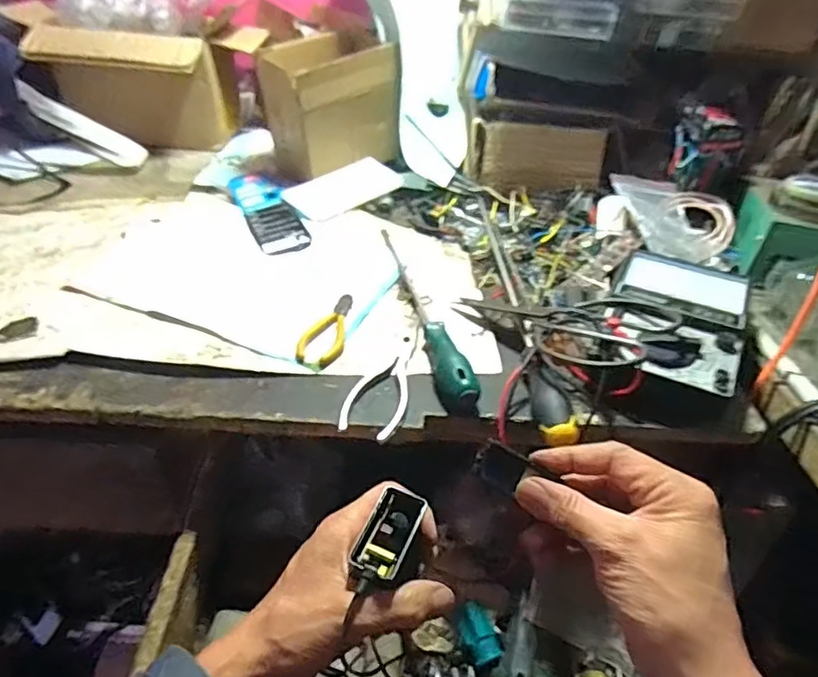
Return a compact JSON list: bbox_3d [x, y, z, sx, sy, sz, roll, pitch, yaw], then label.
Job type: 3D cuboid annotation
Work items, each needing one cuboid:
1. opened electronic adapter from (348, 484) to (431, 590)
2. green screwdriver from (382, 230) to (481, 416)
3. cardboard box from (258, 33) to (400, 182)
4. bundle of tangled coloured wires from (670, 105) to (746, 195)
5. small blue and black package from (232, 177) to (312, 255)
[{"bbox_3d":[-0.012,0.119,0.342,0.026,0.020,0.060,15,41,14],"label":"opened electronic adapter"},{"bbox_3d":[0.015,-0.036,0.546,0.030,0.026,0.286,-6,41,-10],"label":"green screwdriver"},{"bbox_3d":[-0.098,-0.288,0.739,0.158,0.151,0.103,-24,47,-28],"label":"cardboard box"},{"bbox_3d":[0.327,-0.210,0.644,0.063,0.076,0.050,11,39,7],"label":"bundle of tangled coloured wires"},{"bbox_3d":[-0.165,-0.151,0.682,0.058,0.008,0.173,-17,44,-21],"label":"small blue and black package"}]

